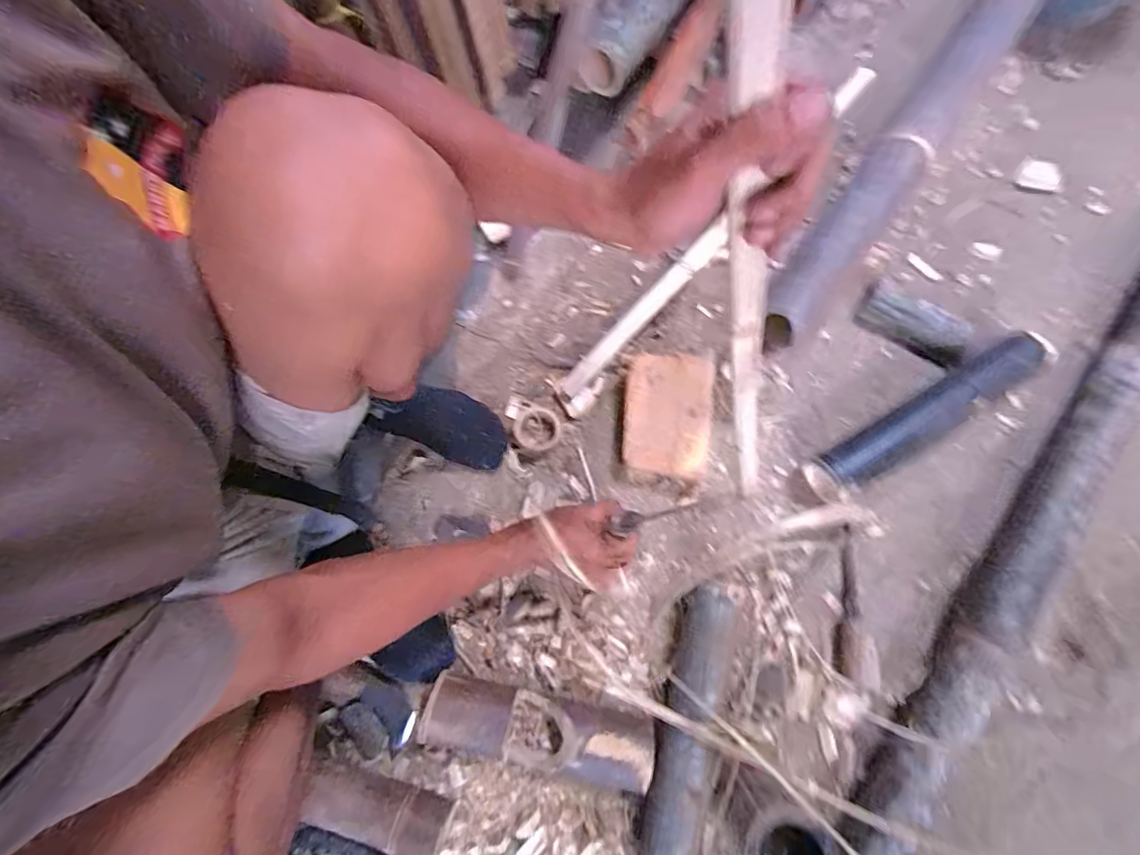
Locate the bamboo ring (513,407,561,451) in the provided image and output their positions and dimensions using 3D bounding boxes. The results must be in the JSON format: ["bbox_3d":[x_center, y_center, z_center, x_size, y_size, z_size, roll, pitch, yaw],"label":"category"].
[{"bbox_3d":[-0.048,0.003,0.706,0.069,0.017,0.061,7,80,2],"label":"bamboo ring"}]

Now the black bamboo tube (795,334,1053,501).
[{"bbox_3d":[0.492,-0.014,0.674,0.363,0.066,0.065,-31,80,-5],"label":"black bamboo tube"}]

